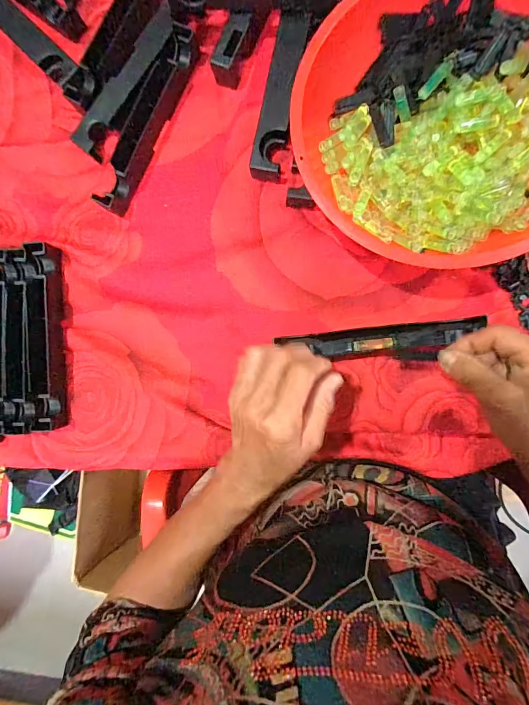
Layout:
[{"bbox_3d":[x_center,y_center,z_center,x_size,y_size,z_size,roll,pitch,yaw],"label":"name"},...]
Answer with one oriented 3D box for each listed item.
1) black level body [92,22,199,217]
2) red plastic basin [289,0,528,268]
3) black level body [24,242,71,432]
[{"bbox_3d":[-0.121,-0.238,0.375,0.034,0.021,0.192,27,93,7],"label":"black level body"},{"bbox_3d":[0.155,-0.197,0.317,0.240,0.075,0.229,0,89,7],"label":"red plastic basin"},{"bbox_3d":[-0.228,-0.016,0.382,0.029,0.022,0.193,-2,89,7],"label":"black level body"}]

